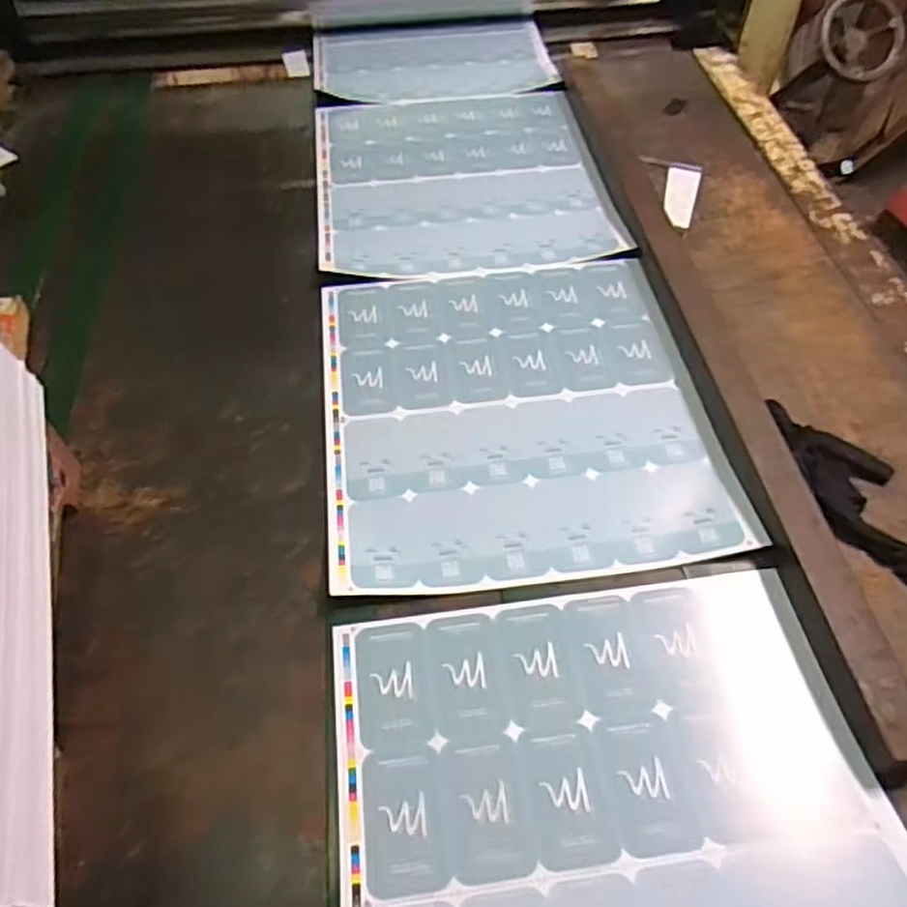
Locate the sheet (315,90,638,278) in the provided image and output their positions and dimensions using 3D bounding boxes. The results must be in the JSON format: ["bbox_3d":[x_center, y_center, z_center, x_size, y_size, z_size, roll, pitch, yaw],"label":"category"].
[{"bbox_3d":[0.005,-0.357,0.961,0.351,0.009,0.375,-6,53,-4],"label":"sheet"}]

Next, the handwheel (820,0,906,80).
[{"bbox_3d":[0.590,-0.600,1.076,0.129,0.099,0.037,39,22,-19],"label":"handwheel"}]

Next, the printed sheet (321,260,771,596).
[{"bbox_3d":[0.057,-0.050,0.723,0.355,0.009,0.380,-6,53,-3],"label":"printed sheet"}]

